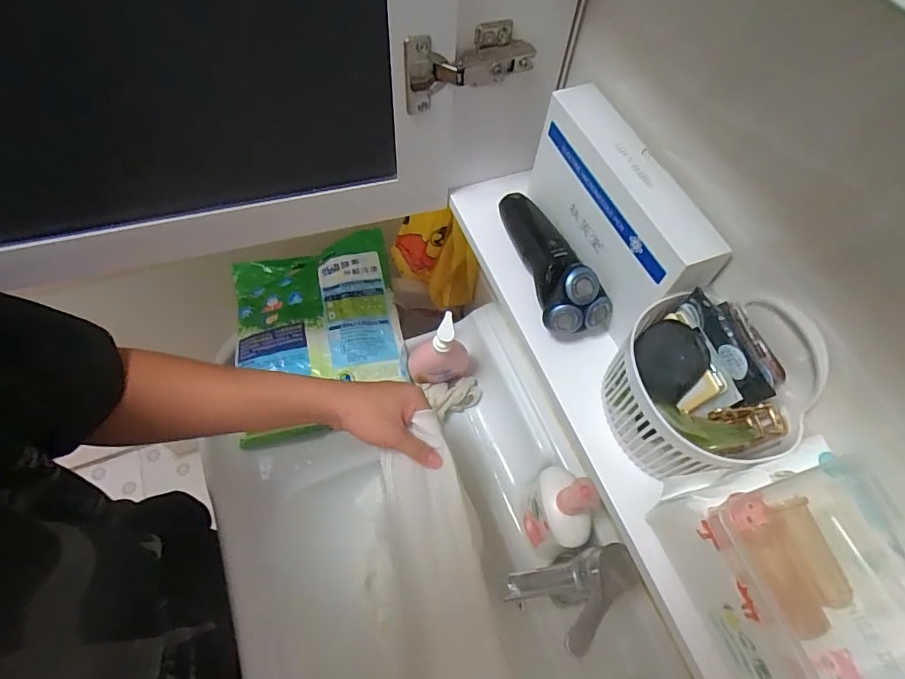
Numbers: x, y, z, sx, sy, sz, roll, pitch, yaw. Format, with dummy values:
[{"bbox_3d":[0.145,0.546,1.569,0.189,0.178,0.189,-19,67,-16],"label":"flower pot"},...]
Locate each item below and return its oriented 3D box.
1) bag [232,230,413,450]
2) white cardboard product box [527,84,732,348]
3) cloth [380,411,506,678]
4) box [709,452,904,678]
[{"bbox_3d":[-0.212,-0.019,0.774,0.248,0.057,0.325,-11,63,-9],"label":"bag"},{"bbox_3d":[0.125,-0.104,0.404,0.052,0.115,0.196,-19,64,-13],"label":"white cardboard product box"},{"bbox_3d":[-0.008,0.248,0.434,0.081,0.110,0.339,-11,43,-9],"label":"cloth"},{"bbox_3d":[0.204,0.123,0.254,0.087,0.030,0.101,-16,63,-12],"label":"box"}]

